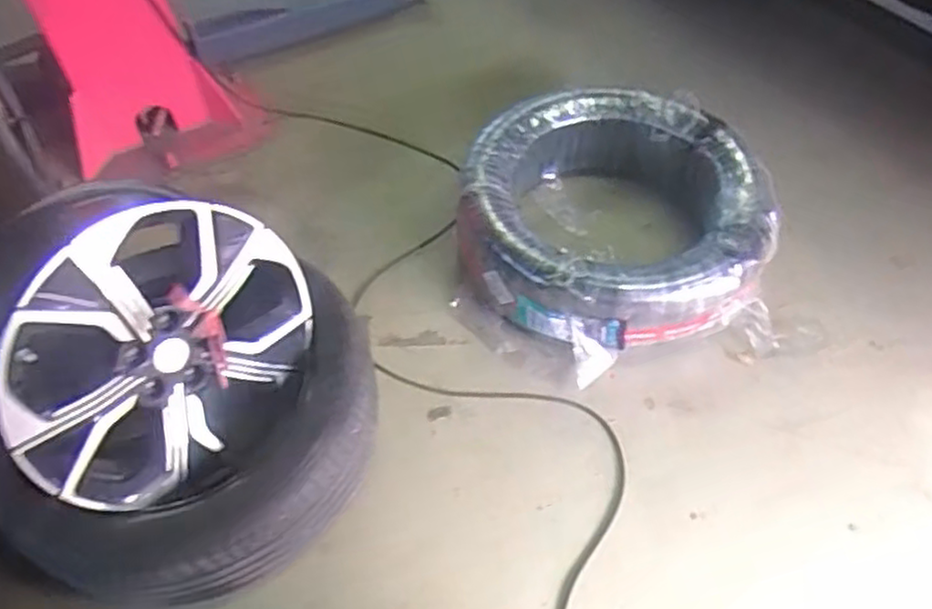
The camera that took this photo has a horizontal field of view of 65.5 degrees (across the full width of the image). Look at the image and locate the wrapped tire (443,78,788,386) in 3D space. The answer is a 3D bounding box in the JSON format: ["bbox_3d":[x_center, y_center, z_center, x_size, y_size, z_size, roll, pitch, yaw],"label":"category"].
[{"bbox_3d":[0.321,-0.188,1.649,0.636,0.234,0.688,-1,50,1],"label":"wrapped tire"}]

